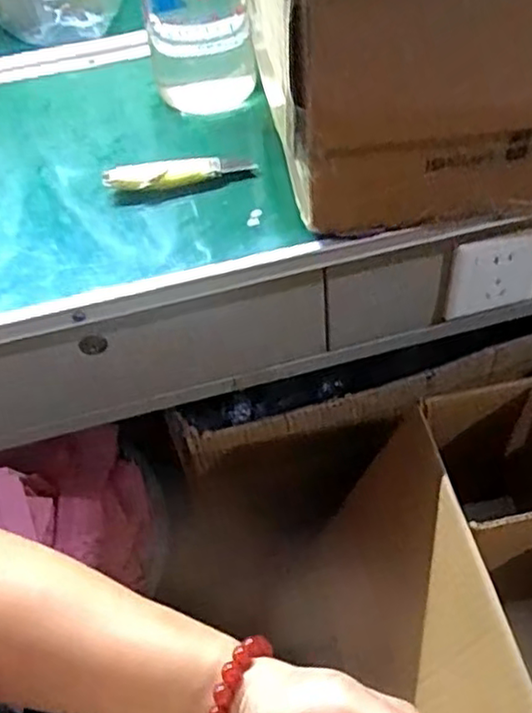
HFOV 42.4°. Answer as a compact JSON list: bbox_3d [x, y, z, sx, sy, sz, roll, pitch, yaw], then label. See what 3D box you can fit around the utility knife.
[{"bbox_3d":[-0.068,-0.146,0.539,0.115,0.019,0.022,-11,51,-3],"label":"utility knife"}]

